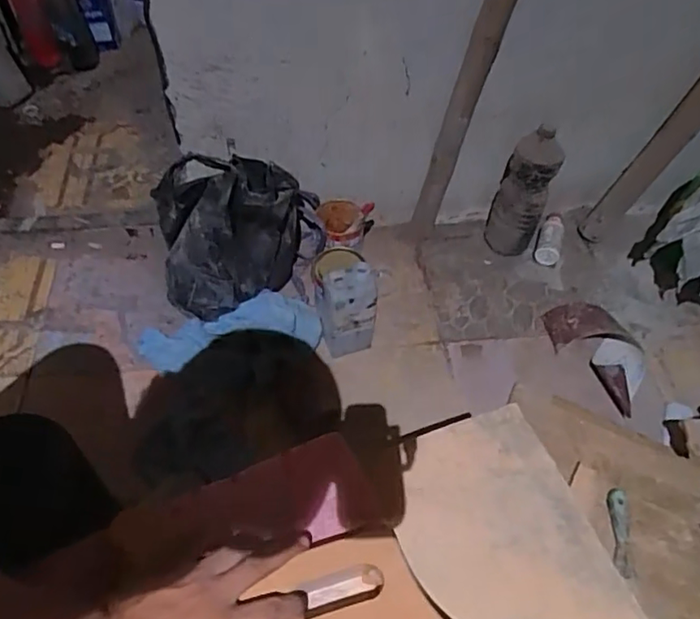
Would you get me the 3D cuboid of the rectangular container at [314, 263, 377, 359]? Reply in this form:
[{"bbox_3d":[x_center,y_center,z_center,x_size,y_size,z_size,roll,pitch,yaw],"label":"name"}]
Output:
[{"bbox_3d":[-0.007,0.010,1.107,0.104,0.212,0.065,-9,55,-10],"label":"rectangular container"}]

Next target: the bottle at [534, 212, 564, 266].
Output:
[{"bbox_3d":[0.457,-0.159,1.338,0.058,0.051,0.131,20,56,11],"label":"bottle"}]

